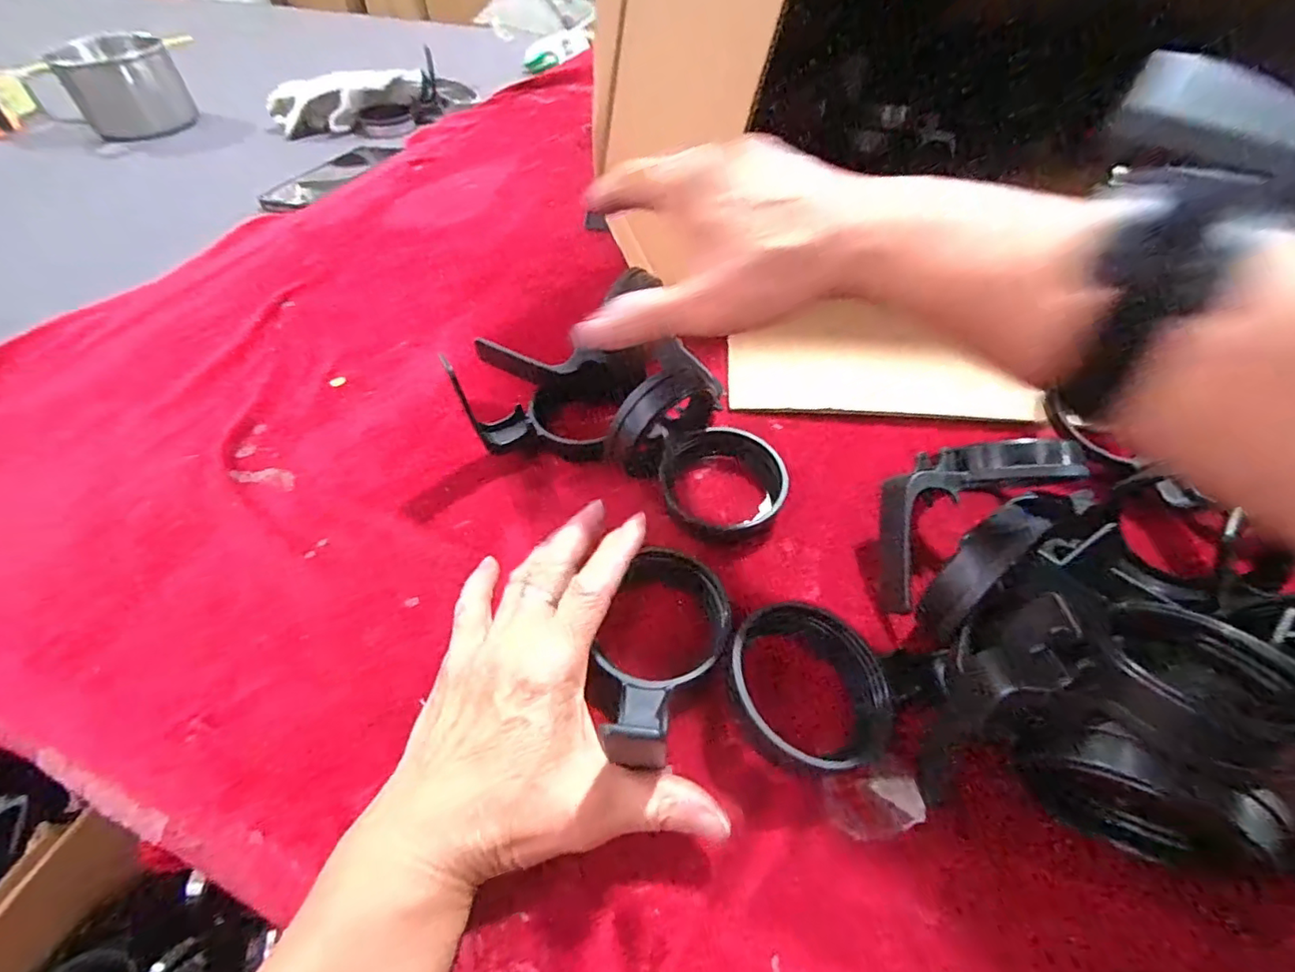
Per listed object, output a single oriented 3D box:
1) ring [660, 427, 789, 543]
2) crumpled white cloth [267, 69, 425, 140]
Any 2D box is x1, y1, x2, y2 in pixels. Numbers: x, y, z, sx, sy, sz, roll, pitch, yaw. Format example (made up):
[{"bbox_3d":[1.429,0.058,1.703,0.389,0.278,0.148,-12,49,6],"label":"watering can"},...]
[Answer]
[{"bbox_3d":[0.041,-0.008,0.335,0.069,0.022,0.077,-12,50,-9],"label":"ring"},{"bbox_3d":[-0.400,-0.517,0.761,0.197,0.062,0.053,-9,50,-6],"label":"crumpled white cloth"}]

